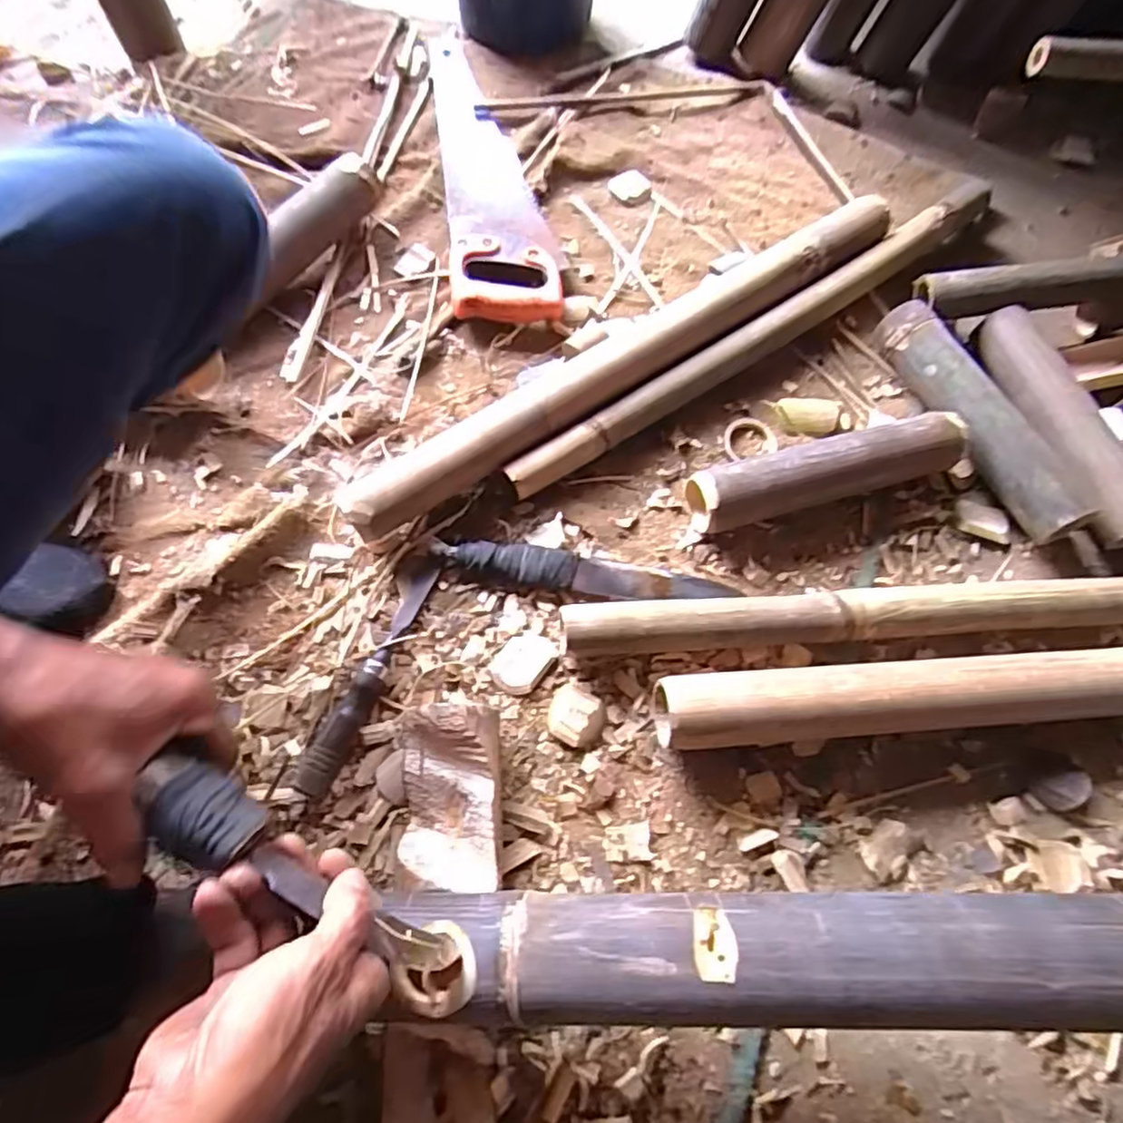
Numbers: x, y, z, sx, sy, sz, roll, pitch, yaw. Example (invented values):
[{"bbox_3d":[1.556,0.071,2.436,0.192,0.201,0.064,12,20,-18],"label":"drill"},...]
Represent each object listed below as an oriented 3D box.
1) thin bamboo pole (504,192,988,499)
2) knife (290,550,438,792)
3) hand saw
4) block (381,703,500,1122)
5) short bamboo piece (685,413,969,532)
[{"bbox_3d":[0.210,-0.238,0.673,0.634,0.046,0.034,-34,72,-15],"label":"thin bamboo pole"},{"bbox_3d":[-0.158,0.084,0.534,0.032,0.027,0.214,19,68,6],"label":"knife"},{"bbox_3d":[-0.084,-0.471,0.775,0.117,0.032,0.490,-6,67,-5],"label":"hand saw"},{"bbox_3d":[-0.080,0.252,0.444,0.070,0.066,0.297,-1,67,-2],"label":"block"},{"bbox_3d":[0.246,-0.083,0.606,0.258,0.057,0.057,-14,68,-8],"label":"short bamboo piece"}]

